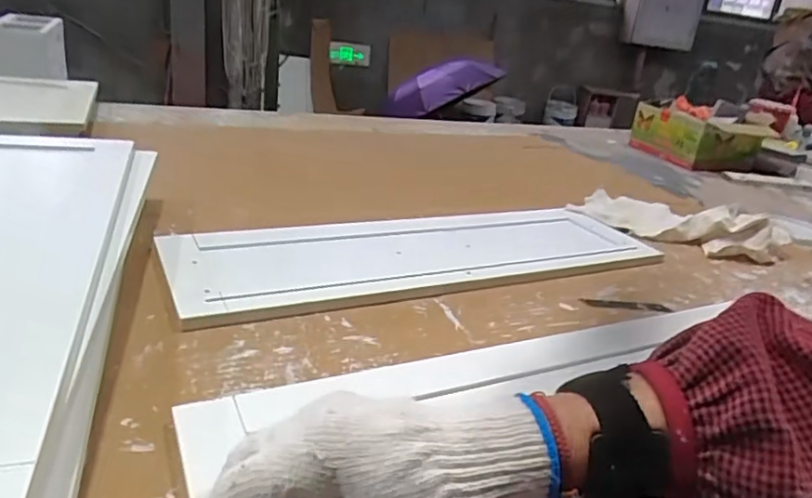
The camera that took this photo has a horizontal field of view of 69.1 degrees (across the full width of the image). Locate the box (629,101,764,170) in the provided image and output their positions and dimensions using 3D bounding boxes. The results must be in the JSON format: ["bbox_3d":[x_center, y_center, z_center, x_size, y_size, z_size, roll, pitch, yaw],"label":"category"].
[{"bbox_3d":[0.705,-0.272,1.440,0.184,0.108,0.252,0,23,-17],"label":"box"}]

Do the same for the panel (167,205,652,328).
[{"bbox_3d":[0.034,0.002,0.693,0.584,0.019,0.177,-5,25,-28],"label":"panel"}]

